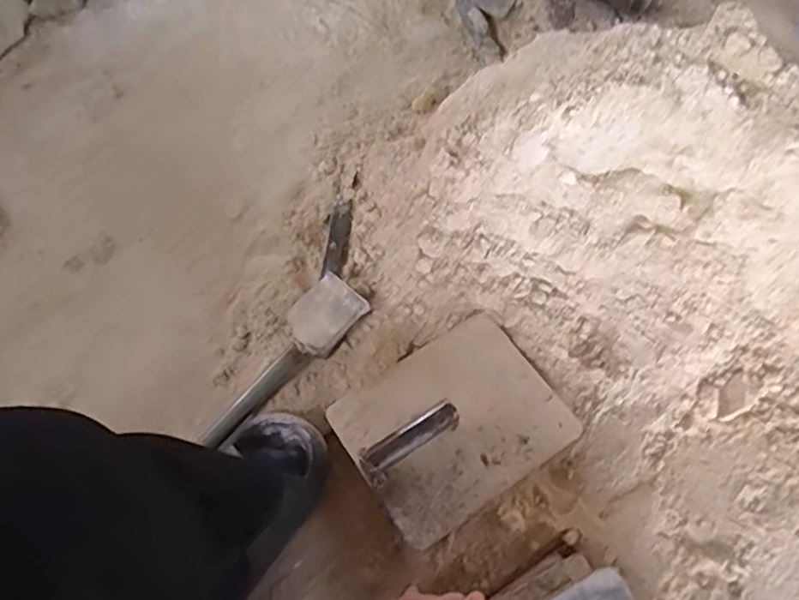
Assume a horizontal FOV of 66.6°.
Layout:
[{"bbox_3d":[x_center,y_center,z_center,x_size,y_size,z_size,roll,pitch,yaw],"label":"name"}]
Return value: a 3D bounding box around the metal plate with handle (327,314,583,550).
[{"bbox_3d":[0.054,0.114,0.590,0.206,0.068,0.165,-33,72,-10],"label":"metal plate with handle"}]

